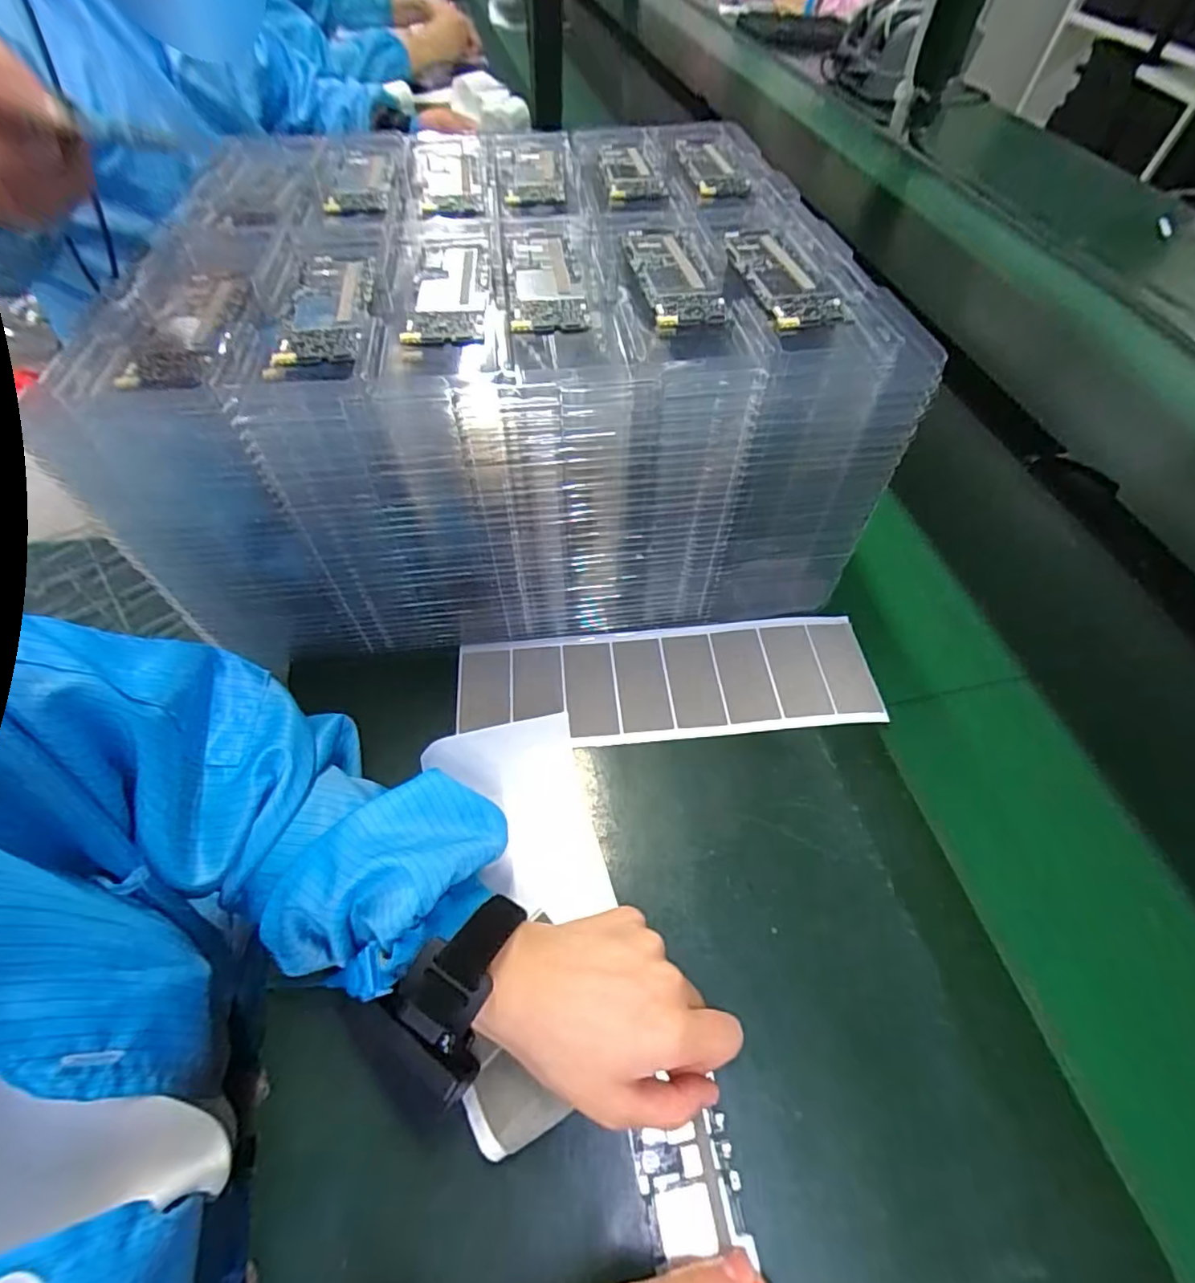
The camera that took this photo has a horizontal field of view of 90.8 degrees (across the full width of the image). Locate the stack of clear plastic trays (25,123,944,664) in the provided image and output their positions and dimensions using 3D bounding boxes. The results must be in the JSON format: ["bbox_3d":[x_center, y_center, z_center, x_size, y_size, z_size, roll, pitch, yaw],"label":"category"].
[{"bbox_3d":[-0.070,-0.218,0.462,0.433,0.197,0.397,-5,56,-6],"label":"stack of clear plastic trays"}]

